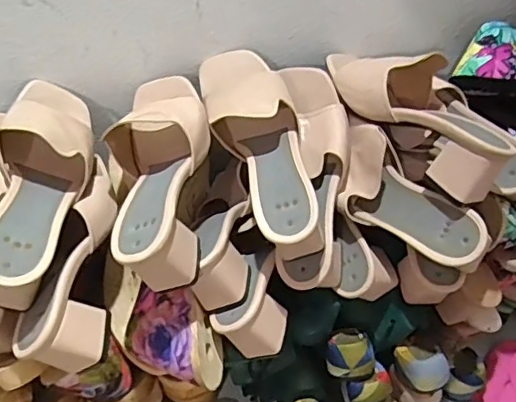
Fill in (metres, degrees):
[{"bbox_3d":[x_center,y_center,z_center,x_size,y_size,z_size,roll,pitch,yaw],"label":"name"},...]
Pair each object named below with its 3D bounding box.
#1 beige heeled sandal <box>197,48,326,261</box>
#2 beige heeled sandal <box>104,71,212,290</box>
[{"bbox_3d":[0.004,-0.058,0.568,0.089,0.096,0.235,-14,60,-12],"label":"beige heeled sandal"},{"bbox_3d":[-0.090,-0.028,0.537,0.093,0.085,0.234,-7,45,-5],"label":"beige heeled sandal"}]

